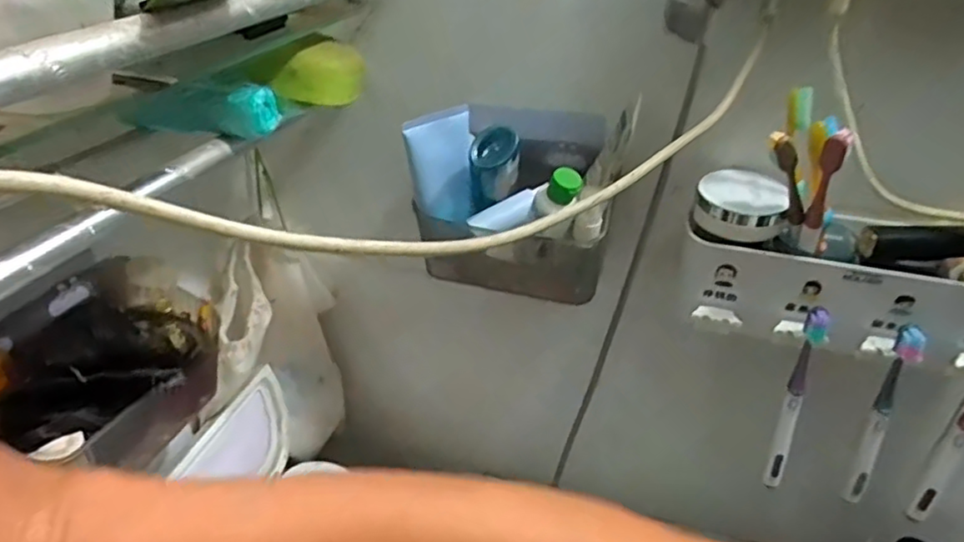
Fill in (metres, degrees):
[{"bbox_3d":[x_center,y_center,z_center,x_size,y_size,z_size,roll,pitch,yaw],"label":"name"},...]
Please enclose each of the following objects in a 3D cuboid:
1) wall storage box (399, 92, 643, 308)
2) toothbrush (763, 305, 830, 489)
[{"bbox_3d":[0.040,-0.065,0.563,0.170,0.145,0.115,12,34,18],"label":"wall storage box"},{"bbox_3d":[0.256,0.107,0.530,0.019,0.180,0.023,20,37,28],"label":"toothbrush"}]

